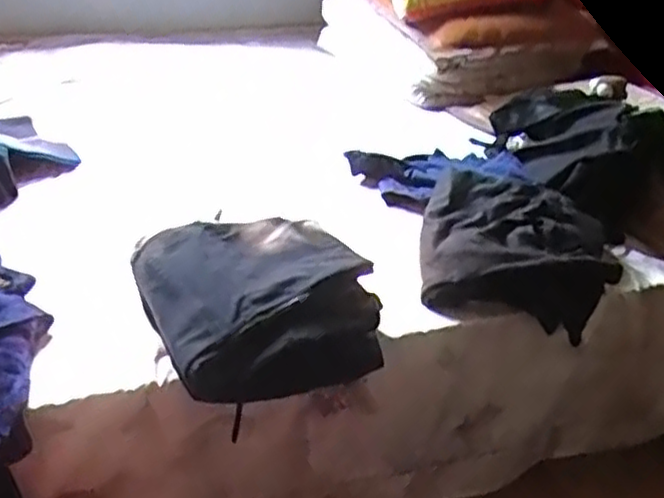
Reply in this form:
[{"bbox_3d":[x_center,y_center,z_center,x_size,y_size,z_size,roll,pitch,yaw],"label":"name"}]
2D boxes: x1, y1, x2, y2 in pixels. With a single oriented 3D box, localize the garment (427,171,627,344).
[{"bbox_3d":[0.244,0.001,0.926,0.237,0.095,0.251,9,30,8],"label":"garment"}]

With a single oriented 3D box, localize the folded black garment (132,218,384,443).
[{"bbox_3d":[-0.082,0.058,0.756,0.223,0.091,0.208,-14,34,-27],"label":"folded black garment"}]

